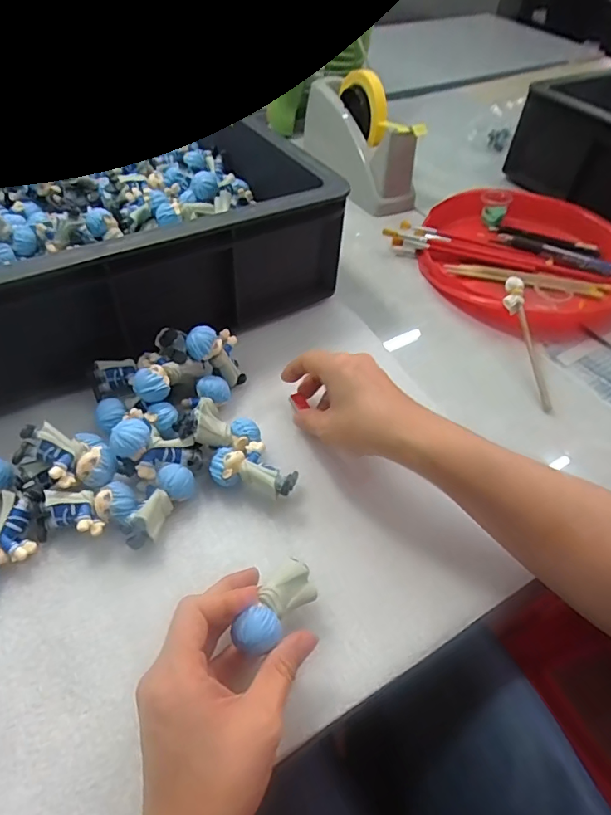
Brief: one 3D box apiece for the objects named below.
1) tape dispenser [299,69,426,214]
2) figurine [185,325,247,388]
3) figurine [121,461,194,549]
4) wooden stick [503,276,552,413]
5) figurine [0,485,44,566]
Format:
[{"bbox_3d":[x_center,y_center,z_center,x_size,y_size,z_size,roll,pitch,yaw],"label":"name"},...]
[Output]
[{"bbox_3d":[0.077,-0.373,0.666,0.060,0.108,0.209,-20,54,-19],"label":"tape dispenser"},{"bbox_3d":[-0.072,-0.045,0.408,0.020,0.060,0.035,7,61,34],"label":"figurine"},{"bbox_3d":[-0.102,0.066,0.336,0.027,0.026,0.060,24,53,16],"label":"figurine"},{"bbox_3d":[0.210,-0.061,0.462,0.017,0.014,0.140,-4,72,-9],"label":"wooden stick"},{"bbox_3d":[-0.191,0.085,0.316,0.032,0.027,0.063,19,51,12],"label":"figurine"}]

